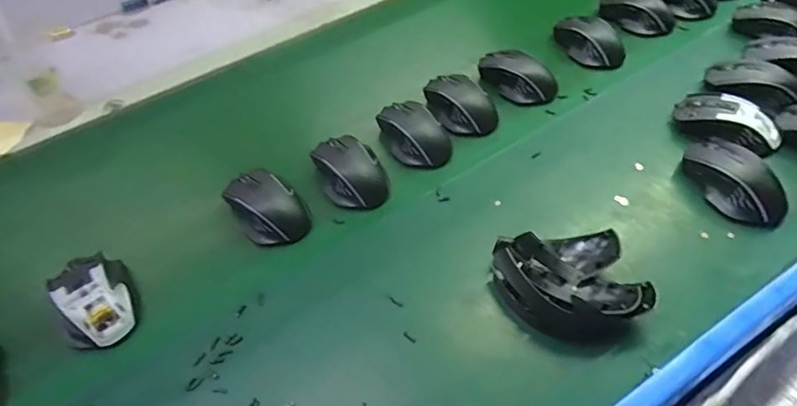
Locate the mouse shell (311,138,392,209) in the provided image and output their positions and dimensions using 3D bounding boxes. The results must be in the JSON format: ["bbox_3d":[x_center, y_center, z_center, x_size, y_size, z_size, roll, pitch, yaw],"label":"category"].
[{"bbox_3d":[-0.060,-0.042,0.640,0.073,0.035,0.112,-32,55,-20],"label":"mouse shell"}]

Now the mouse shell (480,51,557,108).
[{"bbox_3d":[0.168,-0.180,0.727,0.074,0.031,0.110,-36,57,-23],"label":"mouse shell"}]

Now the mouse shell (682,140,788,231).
[{"bbox_3d":[0.375,-0.025,0.579,0.061,0.041,0.120,-20,52,-11],"label":"mouse shell"}]

